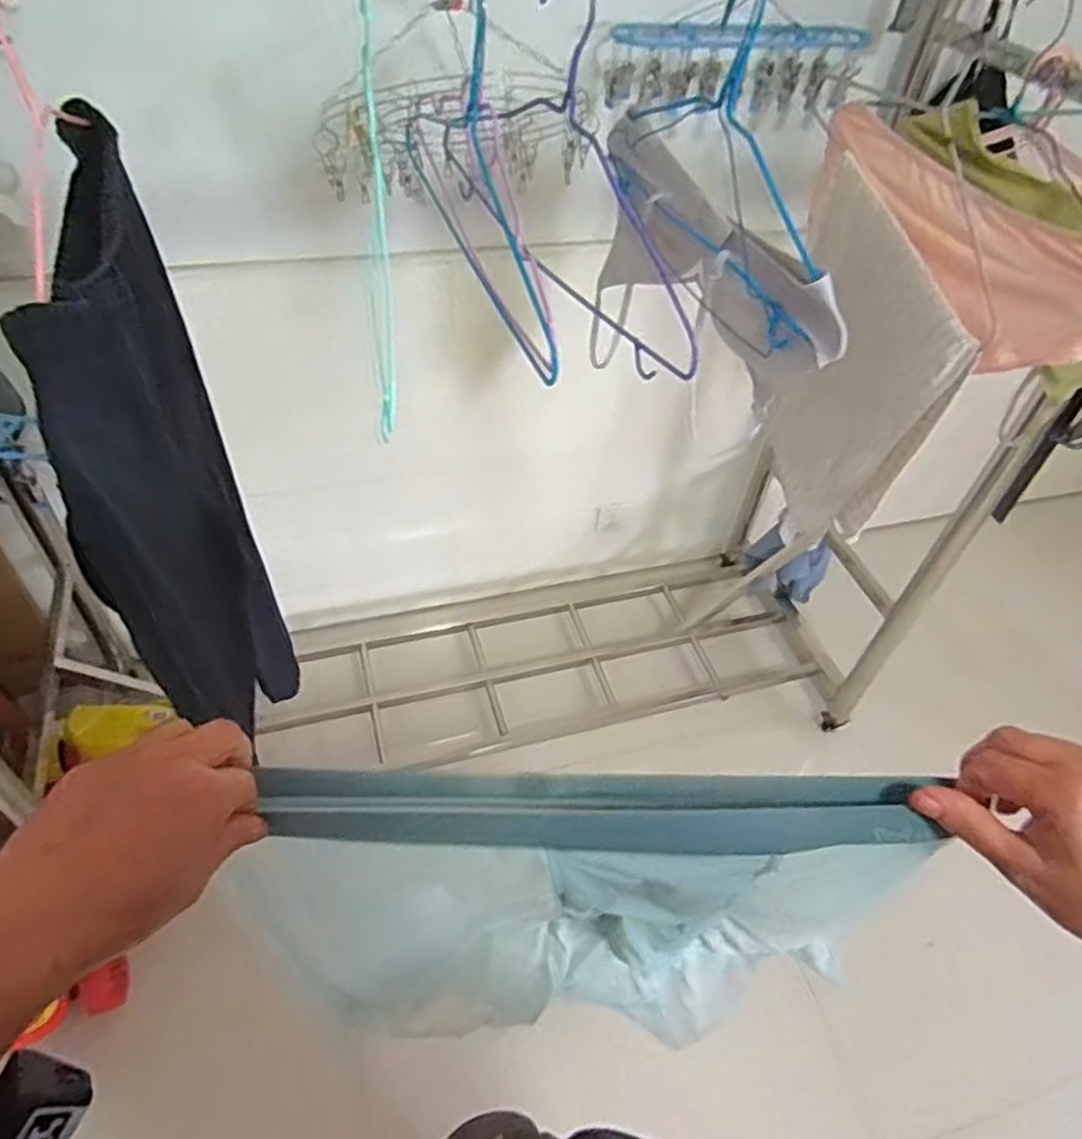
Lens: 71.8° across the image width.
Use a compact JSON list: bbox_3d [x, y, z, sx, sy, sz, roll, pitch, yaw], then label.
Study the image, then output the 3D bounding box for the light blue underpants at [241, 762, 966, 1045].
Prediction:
[{"bbox_3d":[0.017,0.229,0.484,0.362,0.305,0.059,3,47,-3],"label":"light blue underpants"}]

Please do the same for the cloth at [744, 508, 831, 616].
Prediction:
[{"bbox_3d":[0.578,-0.018,1.790,0.184,0.224,0.056,38,55,26],"label":"cloth"}]

